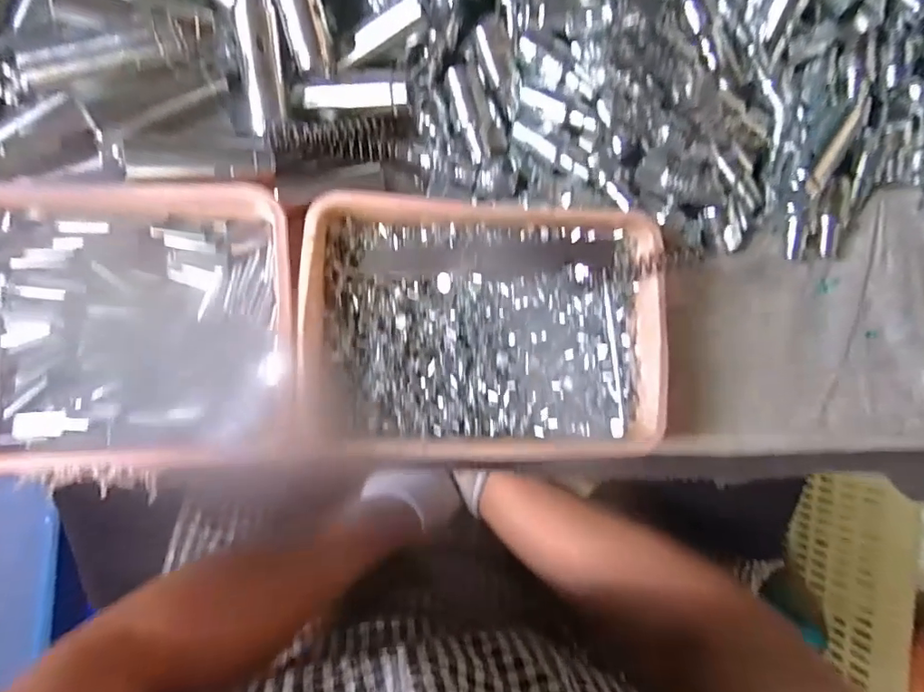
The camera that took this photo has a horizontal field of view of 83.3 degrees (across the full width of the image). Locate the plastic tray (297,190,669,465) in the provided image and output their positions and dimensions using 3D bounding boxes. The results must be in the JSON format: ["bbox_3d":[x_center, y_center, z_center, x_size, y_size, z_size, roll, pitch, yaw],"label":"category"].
[{"bbox_3d":[0.013,-0.007,0.297,0.198,0.033,0.145,3,86,-8],"label":"plastic tray"}]

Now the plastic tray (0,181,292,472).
[{"bbox_3d":[-0.191,-0.010,0.272,0.196,0.044,0.148,-1,87,-8],"label":"plastic tray"}]

